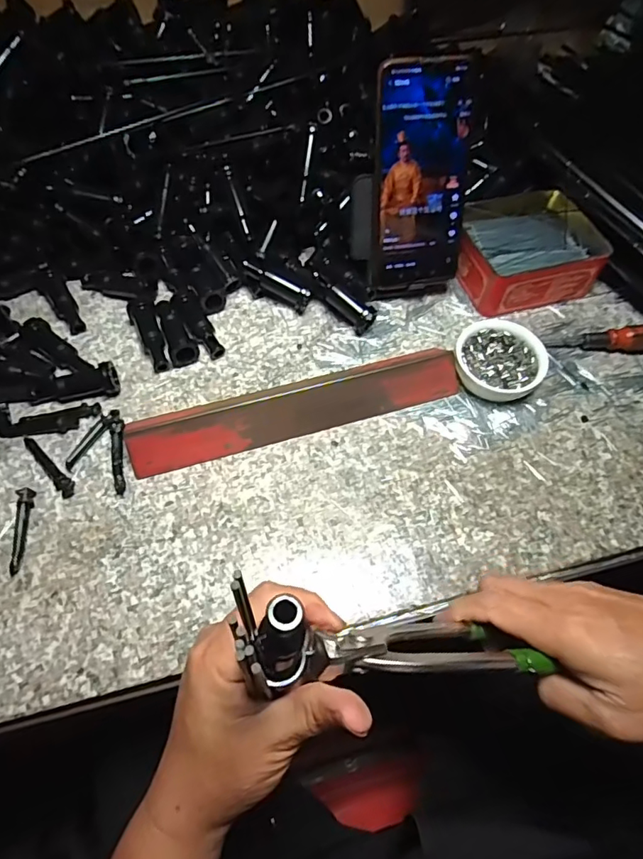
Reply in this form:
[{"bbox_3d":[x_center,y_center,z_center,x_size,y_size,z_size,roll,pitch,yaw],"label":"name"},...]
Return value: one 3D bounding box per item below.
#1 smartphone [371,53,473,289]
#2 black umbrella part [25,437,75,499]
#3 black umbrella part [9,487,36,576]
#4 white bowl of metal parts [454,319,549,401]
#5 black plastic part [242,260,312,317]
[{"bbox_3d":[0.080,-0.199,0.419,0.077,0.163,0.012,-11,35,-10],"label":"smartphone"},{"bbox_3d":[-0.196,0.025,0.374,0.011,0.005,0.060,-40,68,-22],"label":"black umbrella part"},{"bbox_3d":[-0.203,0.067,0.349,0.010,0.006,0.059,-3,59,-4],"label":"black umbrella part"},{"bbox_3d":[0.143,-0.056,0.427,0.065,0.028,0.072,-39,68,-22],"label":"white bowl of metal parts"},{"bbox_3d":[-0.041,-0.127,0.455,0.063,0.013,0.013,25,62,13],"label":"black plastic part"}]

